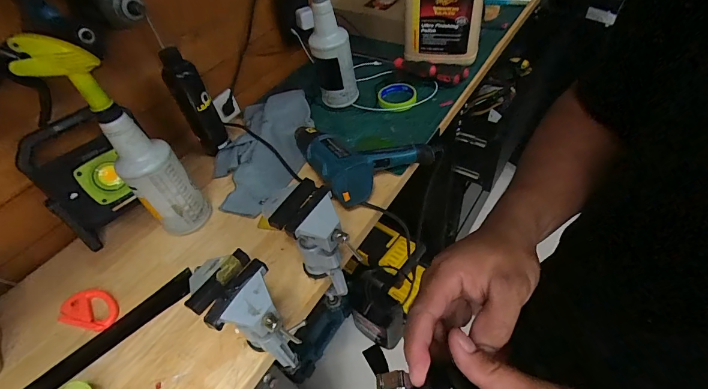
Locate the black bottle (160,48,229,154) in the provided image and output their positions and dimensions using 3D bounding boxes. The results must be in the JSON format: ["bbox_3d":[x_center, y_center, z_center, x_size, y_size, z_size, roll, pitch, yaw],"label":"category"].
[{"bbox_3d":[-0.312,-0.179,0.694,0.060,0.212,0.053,-29,51,-16],"label":"black bottle"}]

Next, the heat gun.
[{"bbox_3d":[0.005,-0.102,0.676,0.202,0.077,0.221,-30,51,-16],"label":"heat gun"}]

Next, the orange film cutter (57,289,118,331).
[{"bbox_3d":[-0.406,0.175,0.546,0.096,0.014,0.060,5,50,14],"label":"orange film cutter"}]

